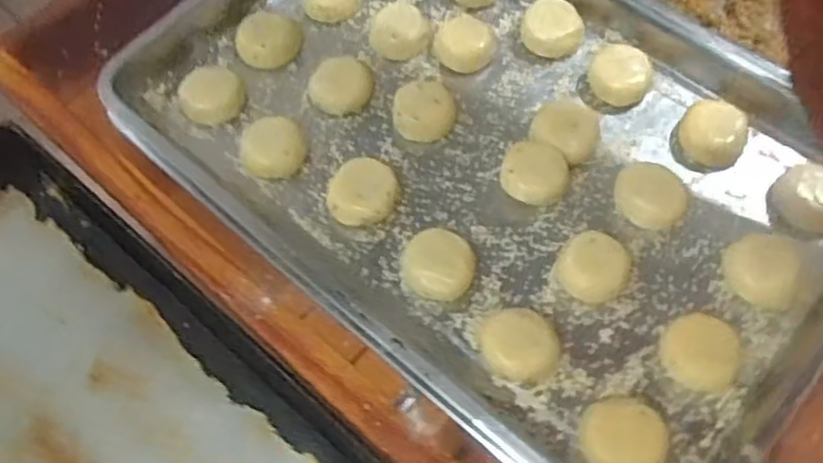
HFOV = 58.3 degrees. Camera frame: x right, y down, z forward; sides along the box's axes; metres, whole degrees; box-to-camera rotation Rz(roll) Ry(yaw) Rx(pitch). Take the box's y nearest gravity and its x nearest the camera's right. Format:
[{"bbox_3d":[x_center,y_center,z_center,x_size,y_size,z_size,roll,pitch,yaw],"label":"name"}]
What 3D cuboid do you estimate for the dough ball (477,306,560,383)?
[{"bbox_3d":[0.079,0.082,0.548,0.058,0.027,0.052,15,63,10],"label":"dough ball"}]

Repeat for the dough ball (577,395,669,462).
[{"bbox_3d":[0.145,0.144,0.509,0.054,0.029,0.057,-1,62,2],"label":"dough ball"}]

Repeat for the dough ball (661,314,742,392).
[{"bbox_3d":[0.211,0.089,0.544,0.051,0.025,0.053,-1,62,2],"label":"dough ball"}]

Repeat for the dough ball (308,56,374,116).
[{"bbox_3d":[-0.065,-0.137,0.670,0.057,0.023,0.058,-1,62,2],"label":"dough ball"}]

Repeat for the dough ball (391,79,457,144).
[{"bbox_3d":[0.011,-0.106,0.651,0.054,0.024,0.047,7,62,6],"label":"dough ball"}]

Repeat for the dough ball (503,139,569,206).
[{"bbox_3d":[0.104,-0.050,0.617,0.055,0.022,0.047,9,62,7],"label":"dough ball"}]

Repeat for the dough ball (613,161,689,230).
[{"bbox_3d":[0.197,-0.029,0.610,0.057,0.027,0.044,22,65,14],"label":"dough ball"}]

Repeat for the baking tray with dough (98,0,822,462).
[{"bbox_3d":[0.062,-0.079,0.631,0.606,0.051,0.407,38,69,20],"label":"baking tray with dough"}]

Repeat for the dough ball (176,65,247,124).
[{"bbox_3d":[-0.180,-0.122,0.668,0.058,0.030,0.044,-27,64,-12],"label":"dough ball"}]

